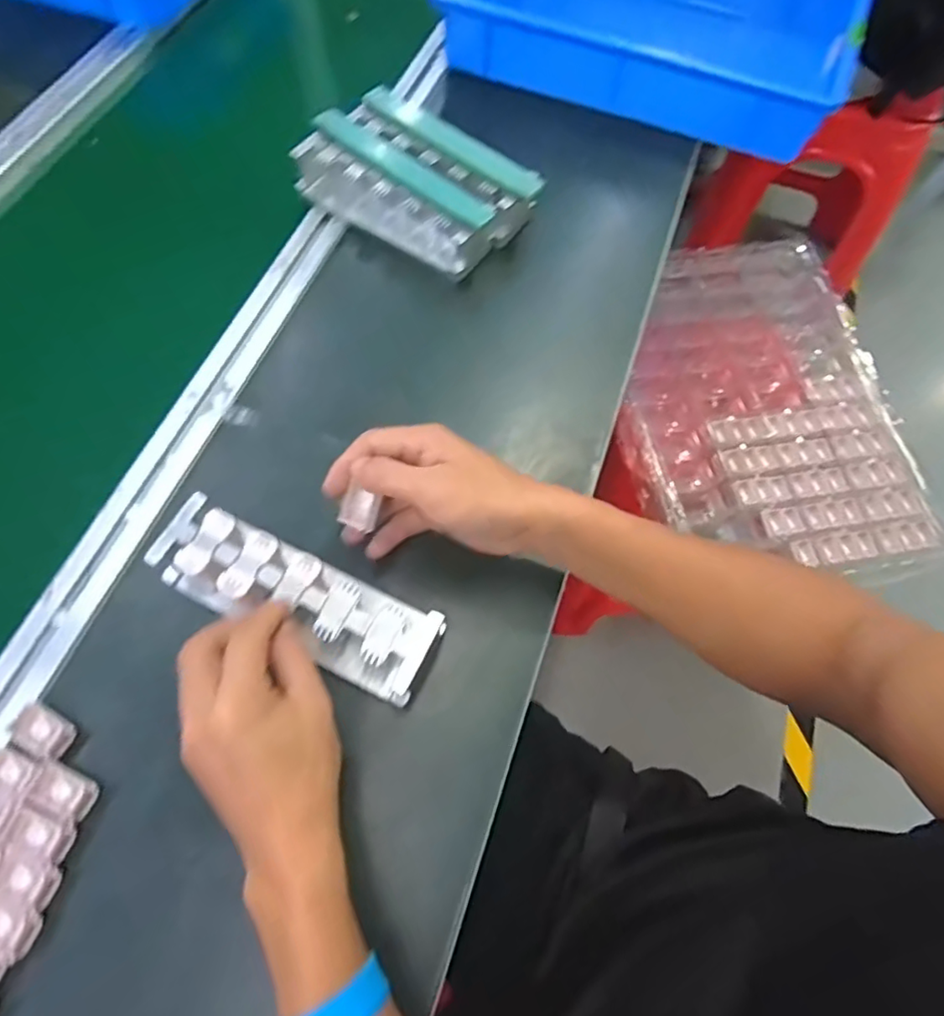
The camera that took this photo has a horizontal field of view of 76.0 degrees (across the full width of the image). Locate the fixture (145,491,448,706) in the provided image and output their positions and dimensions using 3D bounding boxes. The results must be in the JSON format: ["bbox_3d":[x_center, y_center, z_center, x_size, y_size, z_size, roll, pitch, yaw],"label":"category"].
[{"bbox_3d":[-0.115,0.059,0.395,0.189,0.042,0.062,25,66,8],"label":"fixture"}]

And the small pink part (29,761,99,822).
[{"bbox_3d":[-0.241,0.168,0.359,0.034,0.013,0.021,22,66,9],"label":"small pink part"}]

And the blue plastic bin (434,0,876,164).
[{"bbox_3d":[0.203,-0.557,0.677,0.427,0.079,0.301,23,66,9],"label":"blue plastic bin"}]

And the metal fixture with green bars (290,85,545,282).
[{"bbox_3d":[-0.053,-0.301,0.562,0.205,0.055,0.113,35,68,14],"label":"metal fixture with green bars"}]

